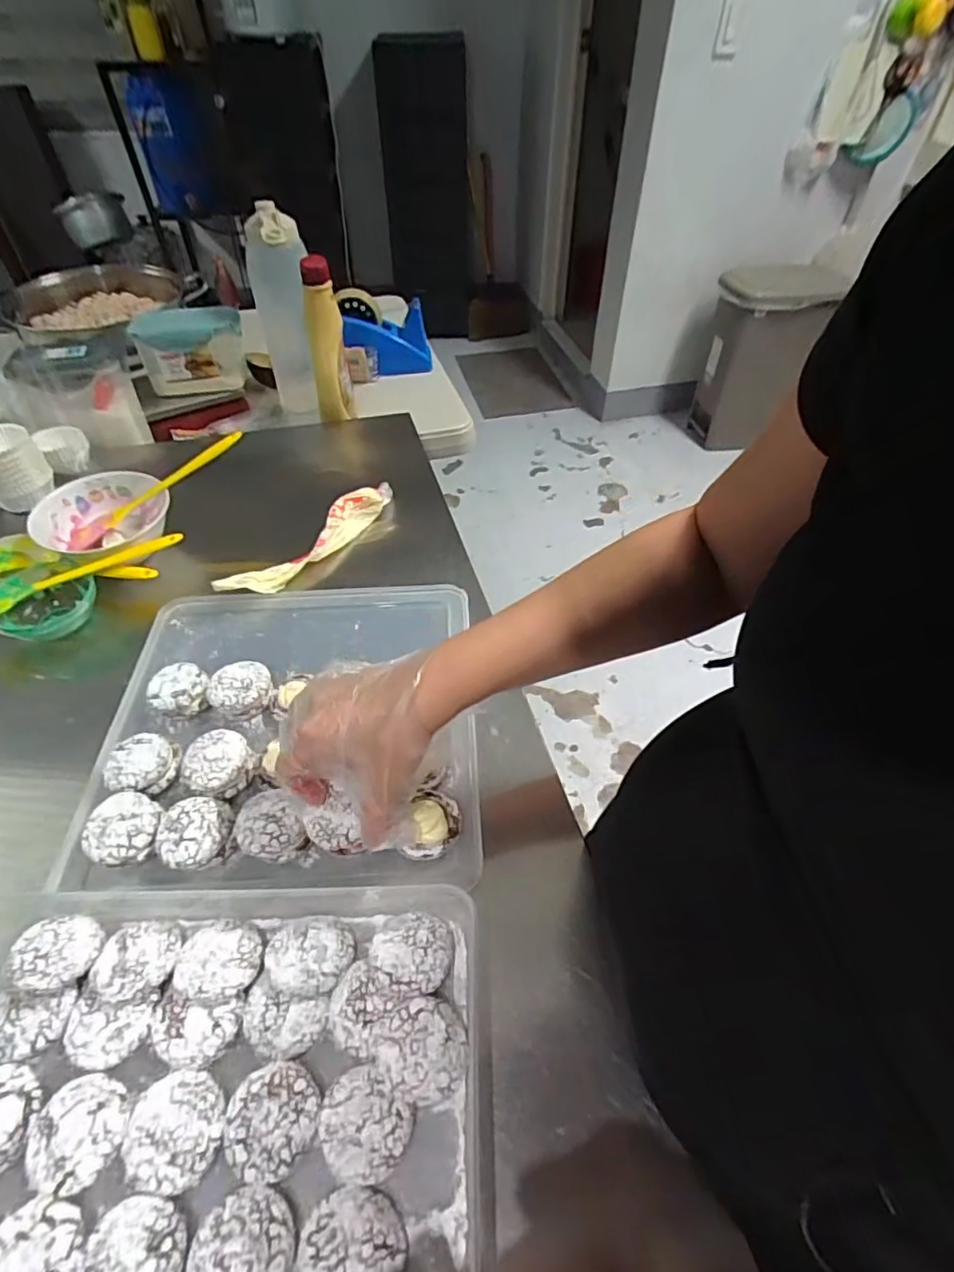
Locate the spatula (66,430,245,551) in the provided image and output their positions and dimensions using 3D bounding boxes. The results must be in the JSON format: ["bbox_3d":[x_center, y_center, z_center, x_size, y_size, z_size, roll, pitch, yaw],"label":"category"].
[{"bbox_3d":[-0.336,-0.153,0.627,0.206,0.012,0.033,-36,55,-3],"label":"spatula"}]

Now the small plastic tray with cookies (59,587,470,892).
[{"bbox_3d":[-0.150,0.059,0.493,0.297,0.048,0.279,1,47,-3],"label":"small plastic tray with cookies"}]

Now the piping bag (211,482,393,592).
[{"bbox_3d":[-0.169,-0.100,0.629,0.044,0.042,0.225,26,52,21],"label":"piping bag"}]

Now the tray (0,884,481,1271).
[{"bbox_3d":[-0.153,0.284,0.284,0.304,0.037,0.305,1,47,-2],"label":"tray"}]

